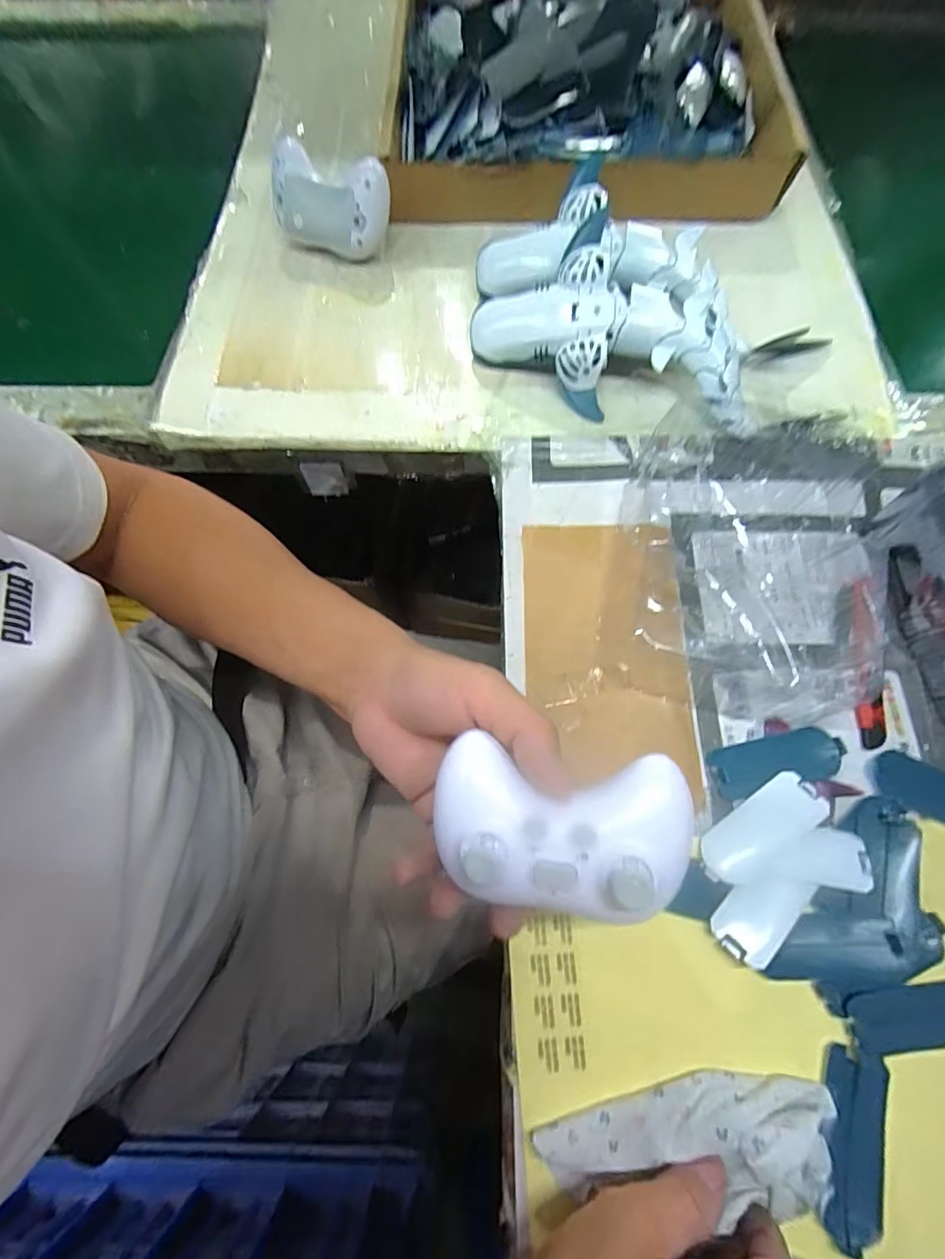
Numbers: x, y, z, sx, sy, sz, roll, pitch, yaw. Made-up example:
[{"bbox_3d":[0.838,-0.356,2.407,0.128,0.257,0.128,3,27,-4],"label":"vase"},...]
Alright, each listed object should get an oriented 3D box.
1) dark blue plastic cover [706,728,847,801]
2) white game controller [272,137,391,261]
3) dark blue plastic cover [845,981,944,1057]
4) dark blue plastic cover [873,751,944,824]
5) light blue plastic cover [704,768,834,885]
[{"bbox_3d":[0.196,0.085,0.333,0.084,0.007,0.031,-12,70,-5],"label":"dark blue plastic cover"},{"bbox_3d":[-0.134,-0.397,0.488,0.113,0.062,0.059,23,71,8],"label":"white game controller"},{"bbox_3d":[0.250,0.215,0.286,0.082,0.004,0.032,-4,70,-2],"label":"dark blue plastic cover"},{"bbox_3d":[0.294,0.104,0.327,0.076,0.007,0.033,19,71,6],"label":"dark blue plastic cover"},{"bbox_3d":[0.176,0.122,0.316,0.082,0.007,0.033,-33,74,-12],"label":"light blue plastic cover"}]

